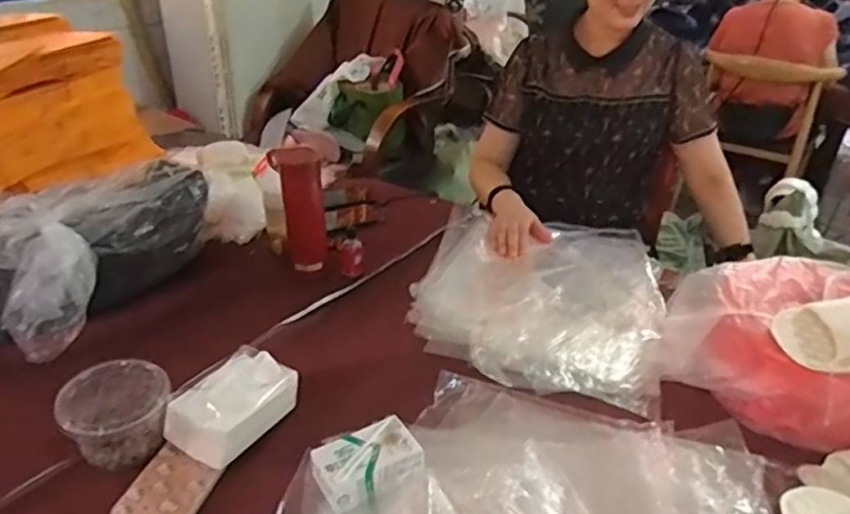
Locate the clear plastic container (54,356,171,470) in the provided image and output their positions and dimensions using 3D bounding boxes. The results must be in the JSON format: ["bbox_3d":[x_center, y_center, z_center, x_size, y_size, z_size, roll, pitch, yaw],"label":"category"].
[{"bbox_3d":[-0.353,0.178,0.726,0.114,0.068,0.101,-17,35,-30],"label":"clear plastic container"}]

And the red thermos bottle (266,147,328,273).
[{"bbox_3d":[-0.199,-0.075,1.020,0.076,0.195,0.056,-3,30,-9],"label":"red thermos bottle"}]

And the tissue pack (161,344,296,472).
[{"bbox_3d":[-0.228,0.174,0.756,0.088,0.076,0.138,16,32,22],"label":"tissue pack"}]

